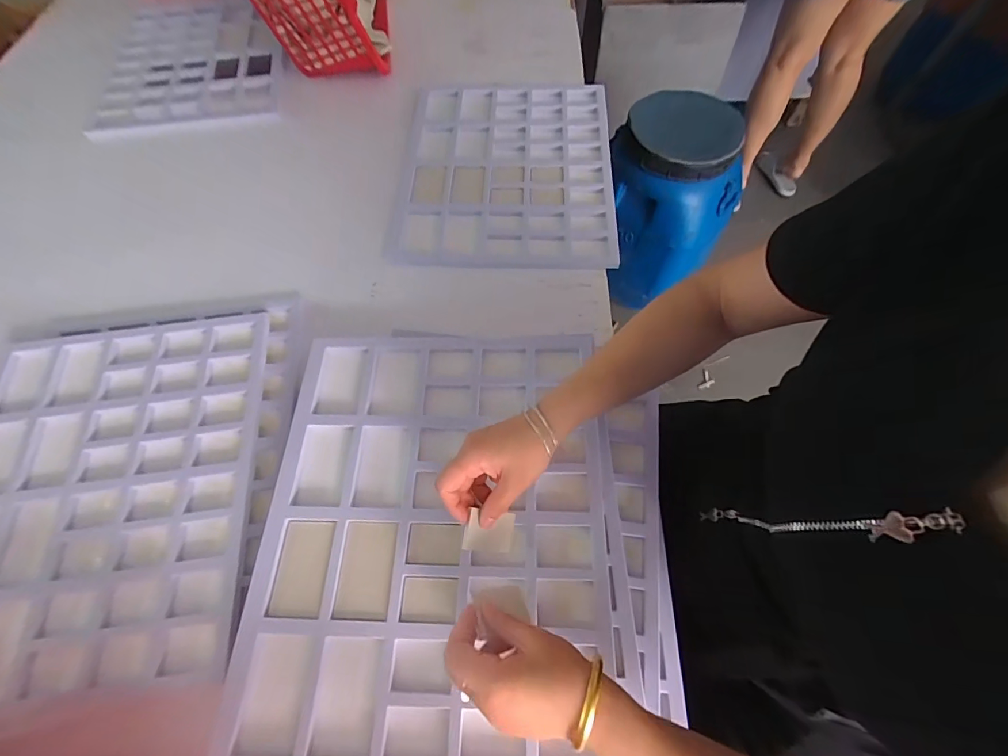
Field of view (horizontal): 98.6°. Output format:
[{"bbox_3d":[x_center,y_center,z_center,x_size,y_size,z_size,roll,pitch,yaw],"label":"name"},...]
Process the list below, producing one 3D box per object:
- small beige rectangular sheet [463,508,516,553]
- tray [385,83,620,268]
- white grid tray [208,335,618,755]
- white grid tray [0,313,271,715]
[{"bbox_3d":[-0.014,0.146,0.413,0.050,0.004,0.036,16,74,-25],"label":"small beige rectangular sheet"},{"bbox_3d":[0.002,-0.358,0.737,0.352,0.036,0.422,2,65,0],"label":"tray"},{"bbox_3d":[-0.072,0.144,0.453,0.347,0.023,0.424,2,65,0],"label":"white grid tray"},{"bbox_3d":[-0.460,0.122,0.502,0.328,0.013,0.420,-7,65,-4],"label":"white grid tray"}]

